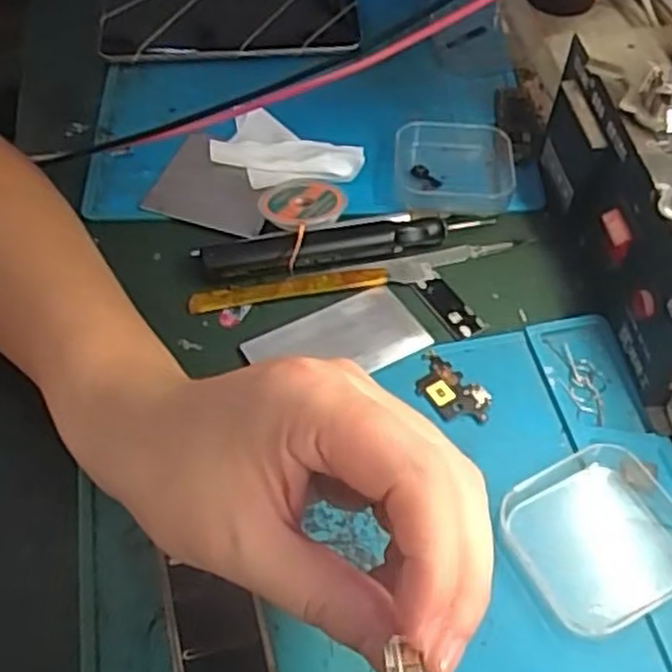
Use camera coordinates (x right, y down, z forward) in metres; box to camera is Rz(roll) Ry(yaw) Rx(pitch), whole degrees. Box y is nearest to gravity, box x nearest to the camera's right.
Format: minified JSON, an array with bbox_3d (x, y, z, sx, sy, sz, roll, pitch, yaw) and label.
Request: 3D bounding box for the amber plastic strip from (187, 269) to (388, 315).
[{"bbox_3d":[-0.024,-0.024,0.388,0.097,0.007,0.011,-9,54,-6],"label":"amber plastic strip"}]

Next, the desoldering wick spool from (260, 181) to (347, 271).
[{"bbox_3d":[-0.019,-0.065,0.407,0.050,0.014,0.044,-38,62,-24],"label":"desoldering wick spool"}]

